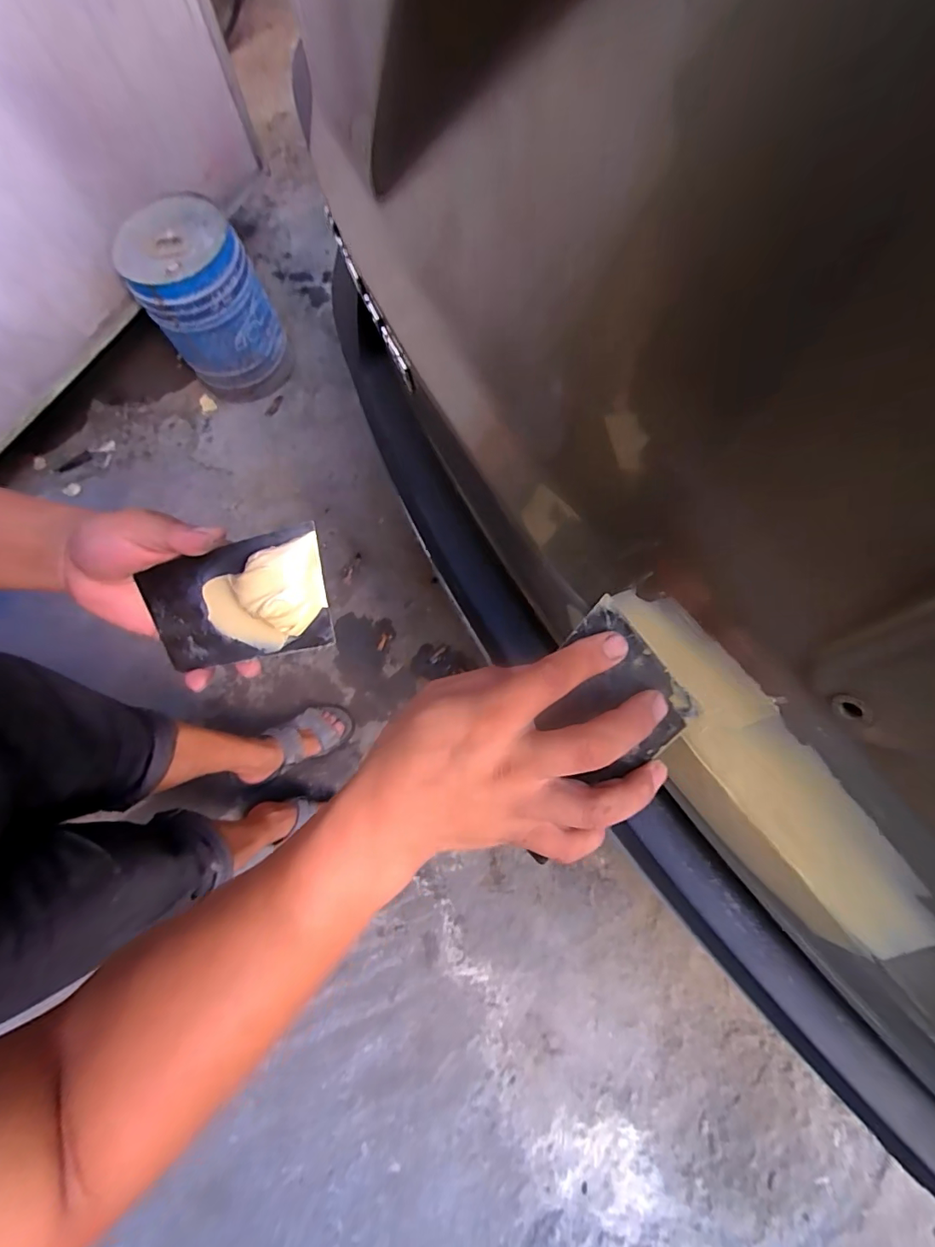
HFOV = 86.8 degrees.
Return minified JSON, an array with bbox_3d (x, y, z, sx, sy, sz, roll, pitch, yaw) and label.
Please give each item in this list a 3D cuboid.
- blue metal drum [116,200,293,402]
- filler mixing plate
[{"bbox_3d":[-0.597,-0.730,1.183,0.250,0.367,0.230,-1,75,3],"label":"blue metal drum"},{"bbox_3d":[-0.146,-0.009,0.303,0.131,0.022,0.071,-10,106,20],"label":"filler mixing plate"}]

